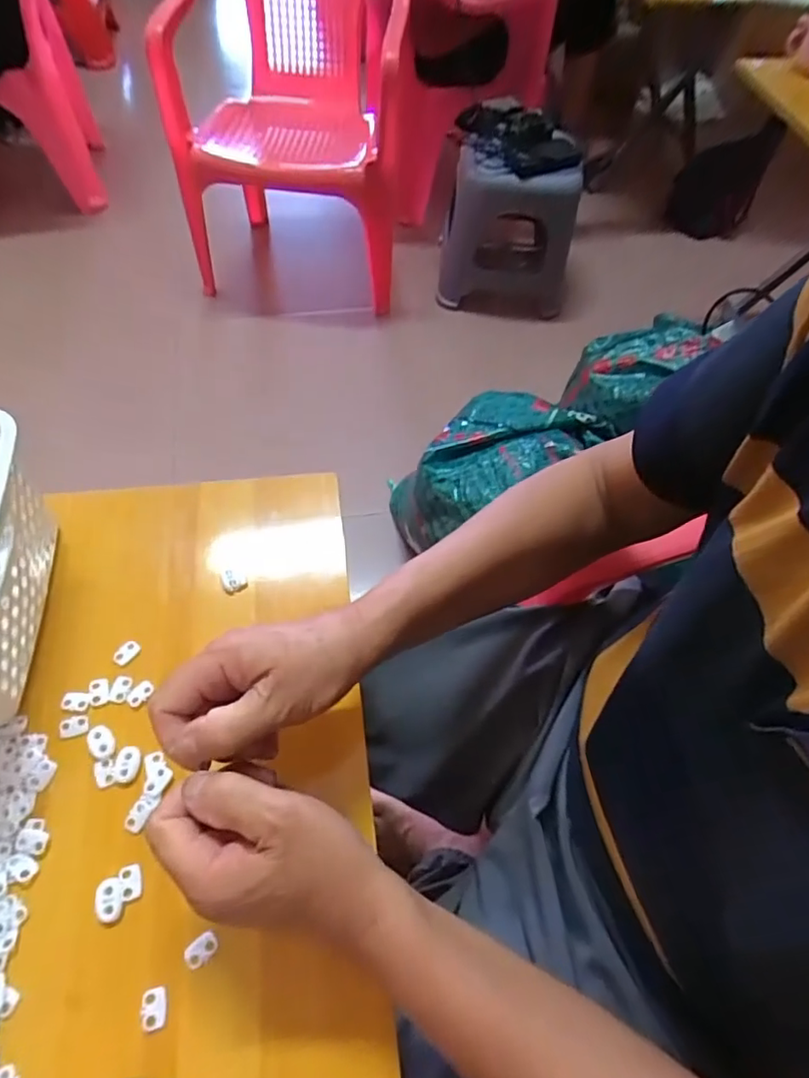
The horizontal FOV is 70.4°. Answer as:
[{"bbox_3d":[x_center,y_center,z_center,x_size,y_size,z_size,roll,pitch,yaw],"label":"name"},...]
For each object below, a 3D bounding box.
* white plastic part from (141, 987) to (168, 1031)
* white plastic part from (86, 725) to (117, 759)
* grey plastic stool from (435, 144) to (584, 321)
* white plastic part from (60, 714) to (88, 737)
[{"bbox_3d":[-0.142,0.266,0.324,0.014,0.004,0.019,-10,60,-9],"label":"white plastic part"},{"bbox_3d":[-0.210,0.140,0.396,0.016,0.004,0.024,-30,65,-19],"label":"white plastic part"},{"bbox_3d":[0.243,-0.773,1.423,0.319,0.342,0.298,0,59,-3],"label":"grey plastic stool"},{"bbox_3d":[-0.230,0.131,0.400,0.021,0.006,0.014,-13,61,-11],"label":"white plastic part"}]

